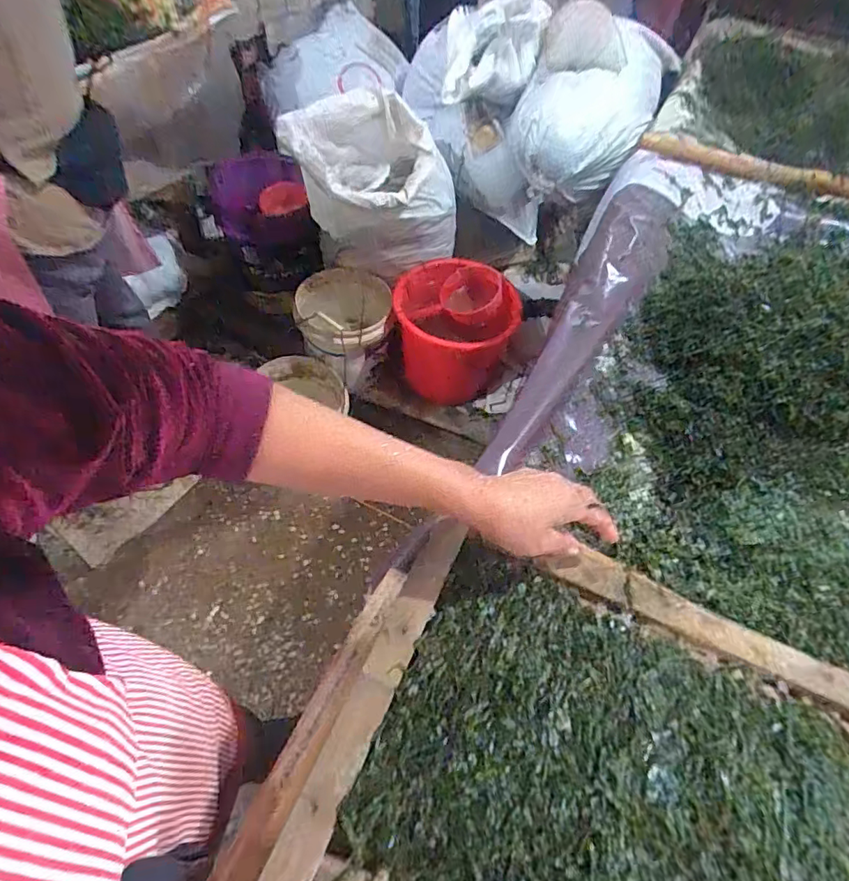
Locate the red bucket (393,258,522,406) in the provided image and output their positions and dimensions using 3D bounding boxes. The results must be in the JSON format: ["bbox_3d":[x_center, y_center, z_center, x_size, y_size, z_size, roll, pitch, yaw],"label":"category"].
[{"bbox_3d":[0.084,-0.313,1.523,0.334,0.286,0.266,0,57,-7],"label":"red bucket"}]

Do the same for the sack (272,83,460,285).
[{"bbox_3d":[-0.130,-0.622,1.324,0.400,0.353,0.261,-17,61,-17],"label":"sack"}]

